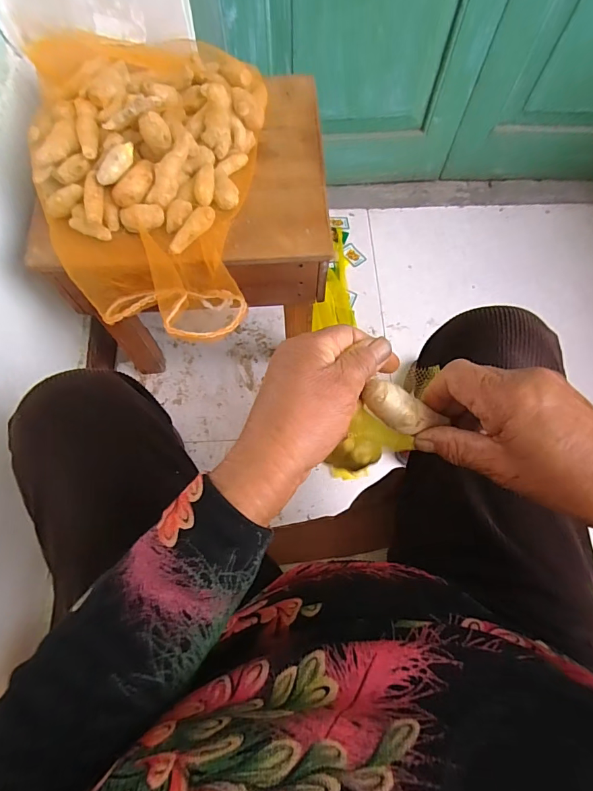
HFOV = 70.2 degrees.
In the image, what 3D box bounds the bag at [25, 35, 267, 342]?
[{"bbox_3d":[-0.215,-0.320,0.609,0.314,0.140,0.465,5,71,2],"label":"bag"}]

